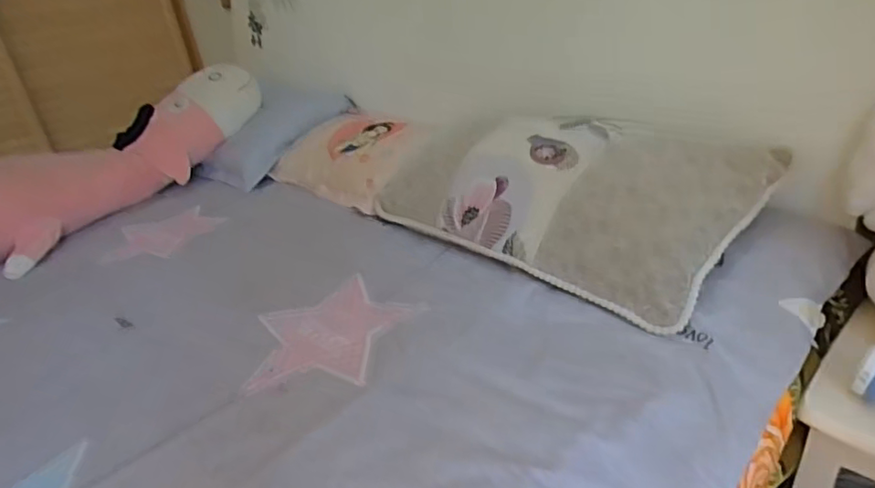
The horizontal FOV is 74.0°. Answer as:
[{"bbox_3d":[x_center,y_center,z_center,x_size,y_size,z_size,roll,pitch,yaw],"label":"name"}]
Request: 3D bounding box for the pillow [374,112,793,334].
[{"bbox_3d":[0.176,-0.098,0.934,0.299,0.166,0.592,-30,35,-35],"label":"pillow"}]

